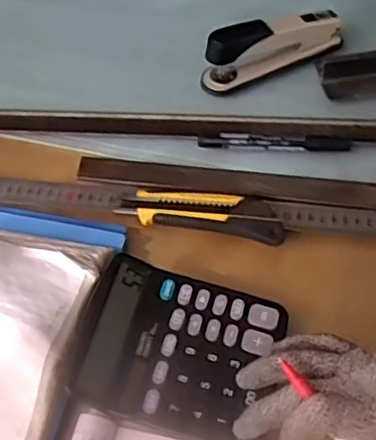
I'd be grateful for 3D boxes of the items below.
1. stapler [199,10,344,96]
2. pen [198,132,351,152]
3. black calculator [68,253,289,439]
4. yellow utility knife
[{"bbox_3d":[0.086,-0.173,0.620,0.148,0.063,0.029,-21,57,-9],"label":"stapler"},{"bbox_3d":[0.080,-0.072,0.579,0.137,0.014,0.017,1,57,6],"label":"pen"},{"bbox_3d":[-0.008,0.093,0.451,0.133,0.023,0.116,13,59,13],"label":"black calculator"},{"bbox_3d":[0.013,-0.006,0.535,0.140,0.021,0.035,10,58,11],"label":"yellow utility knife"}]

